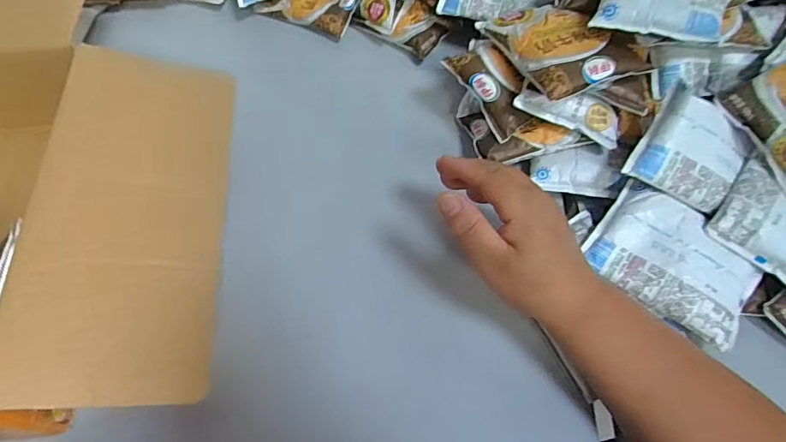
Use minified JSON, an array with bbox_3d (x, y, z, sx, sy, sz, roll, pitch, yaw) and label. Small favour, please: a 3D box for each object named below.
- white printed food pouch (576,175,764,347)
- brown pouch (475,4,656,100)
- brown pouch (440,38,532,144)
[{"bbox_3d":[0.227,0.031,0.396,0.123,0.027,0.083,33,67,18],"label":"white printed food pouch"},{"bbox_3d":[0.149,-0.157,0.430,0.092,0.026,0.113,-20,63,-10],"label":"brown pouch"},{"bbox_3d":[0.091,-0.124,0.454,0.046,0.022,0.097,-22,78,-11],"label":"brown pouch"}]

